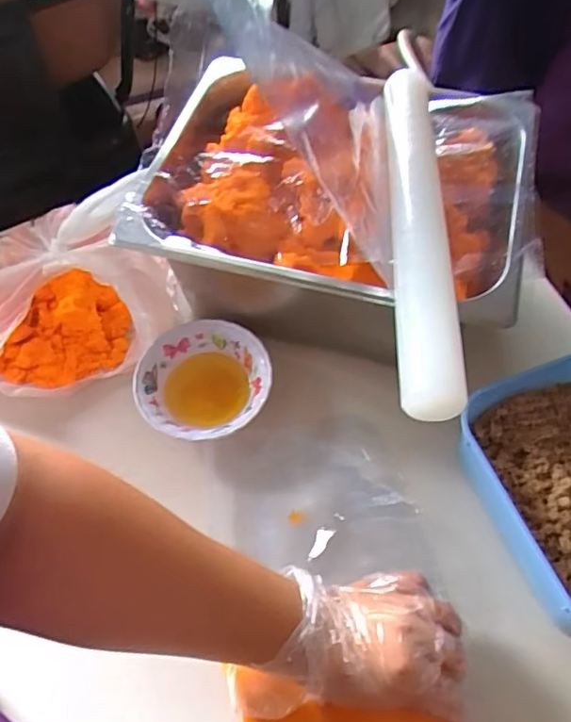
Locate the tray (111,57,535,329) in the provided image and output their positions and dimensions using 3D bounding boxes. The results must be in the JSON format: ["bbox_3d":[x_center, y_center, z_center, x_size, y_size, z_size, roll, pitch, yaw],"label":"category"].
[{"bbox_3d":[0.042,-0.166,0.470,0.323,0.070,0.243,14,59,11],"label":"tray"}]

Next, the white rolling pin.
[{"bbox_3d":[0.100,-0.116,0.420,0.041,0.034,0.340,2,58,4],"label":"white rolling pin"}]

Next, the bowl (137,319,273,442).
[{"bbox_3d":[-0.073,0.026,0.515,0.121,0.047,0.113,-1,57,2],"label":"bowl"}]

